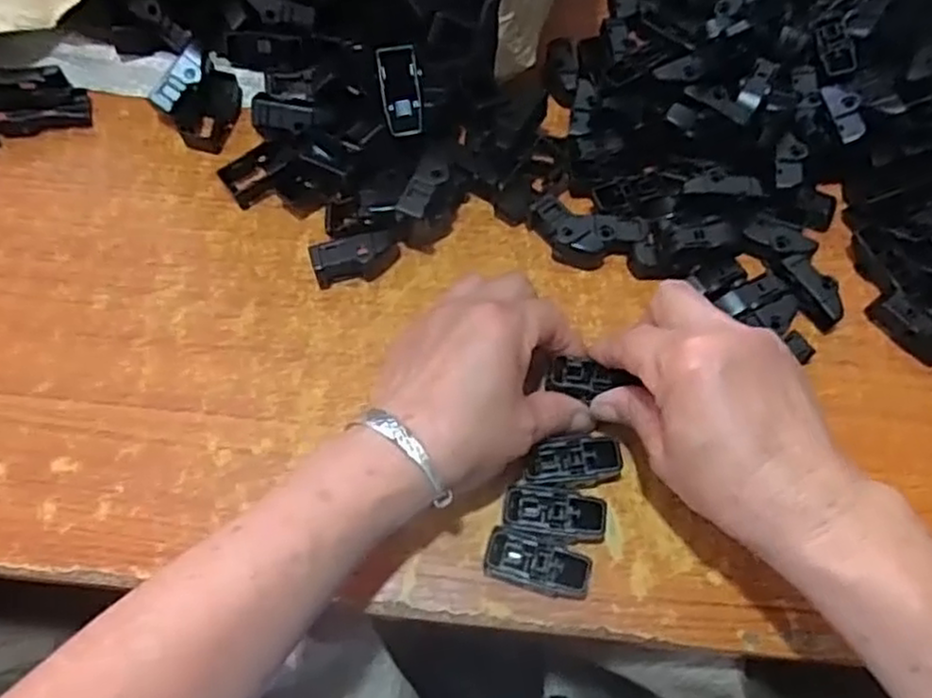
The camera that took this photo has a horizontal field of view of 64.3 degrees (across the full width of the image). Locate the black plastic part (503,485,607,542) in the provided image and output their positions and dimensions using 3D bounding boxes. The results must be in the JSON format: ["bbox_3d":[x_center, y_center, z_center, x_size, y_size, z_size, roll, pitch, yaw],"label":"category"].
[{"bbox_3d":[0.044,0.082,0.366,0.051,0.019,0.022,10,66,3],"label":"black plastic part"}]

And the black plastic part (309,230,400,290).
[{"bbox_3d":[-0.062,-0.052,0.422,0.048,0.021,0.020,-12,67,-7],"label":"black plastic part"}]

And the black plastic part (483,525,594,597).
[{"bbox_3d":[0.034,0.104,0.355,0.050,0.019,0.022,17,67,6],"label":"black plastic part"}]

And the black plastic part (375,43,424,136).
[{"bbox_3d":[-0.038,-0.152,0.438,0.024,0.017,0.051,-10,96,-4],"label":"black plastic part"}]

